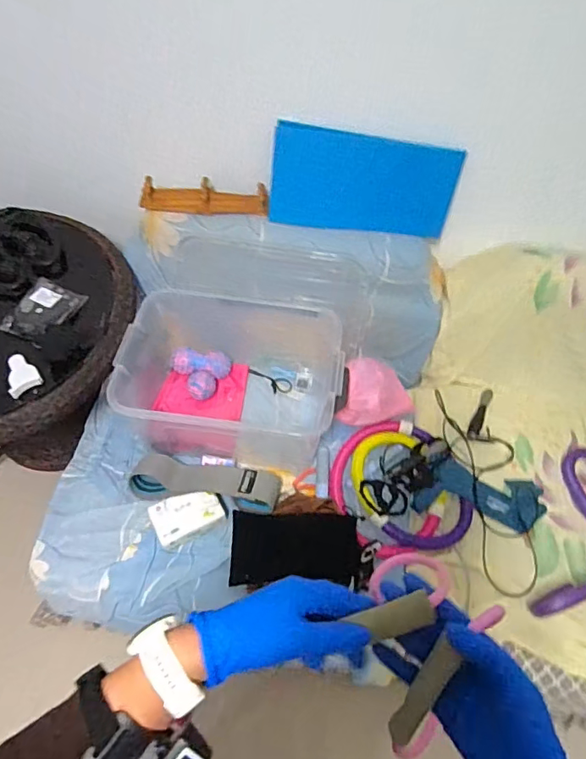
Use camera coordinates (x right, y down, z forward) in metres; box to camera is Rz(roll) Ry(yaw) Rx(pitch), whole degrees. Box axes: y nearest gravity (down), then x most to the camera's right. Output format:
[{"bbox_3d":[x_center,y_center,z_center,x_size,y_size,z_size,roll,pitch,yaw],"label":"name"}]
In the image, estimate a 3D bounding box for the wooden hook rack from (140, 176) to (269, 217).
[{"bbox_3d":[-0.205,-0.426,1.191,0.289,0.076,0.045,1,14,-2],"label":"wooden hook rack"}]

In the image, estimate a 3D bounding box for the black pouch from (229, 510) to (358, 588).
[{"bbox_3d":[0.001,0.344,1.043,0.257,0.020,0.134,-2,73,7],"label":"black pouch"}]

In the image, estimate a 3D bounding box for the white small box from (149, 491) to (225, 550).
[{"bbox_3d":[-0.224,0.289,1.089,0.144,0.059,0.093,-21,61,-14],"label":"white small box"}]

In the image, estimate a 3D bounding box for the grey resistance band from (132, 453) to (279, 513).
[{"bbox_3d":[-0.187,0.226,1.095,0.312,0.061,0.091,5,58,1],"label":"grey resistance band"}]

